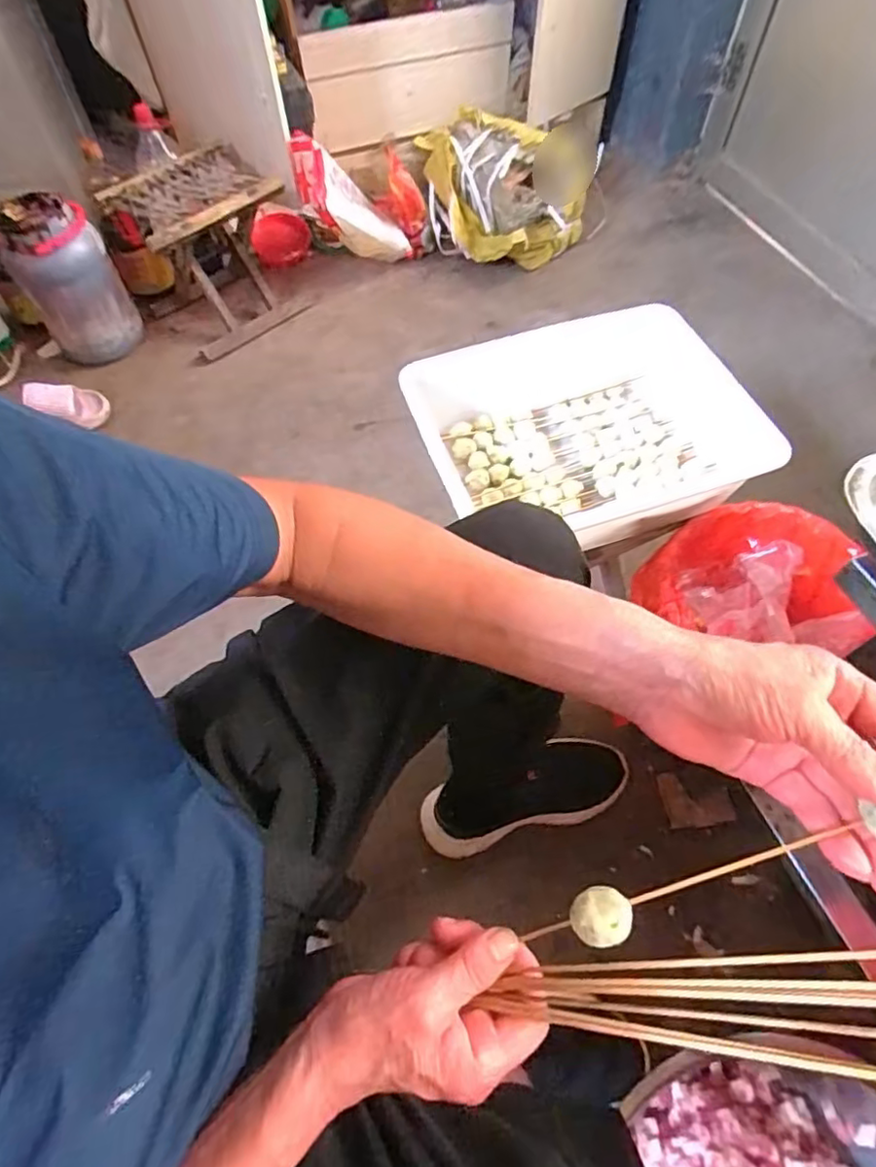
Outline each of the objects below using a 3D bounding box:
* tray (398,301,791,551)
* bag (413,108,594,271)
[{"bbox_3d":[0.172,-0.169,0.684,0.361,0.109,0.246,-15,61,-8],"label":"tray"},{"bbox_3d":[0.122,-0.839,1.275,0.357,0.200,0.235,24,63,14],"label":"bag"}]

